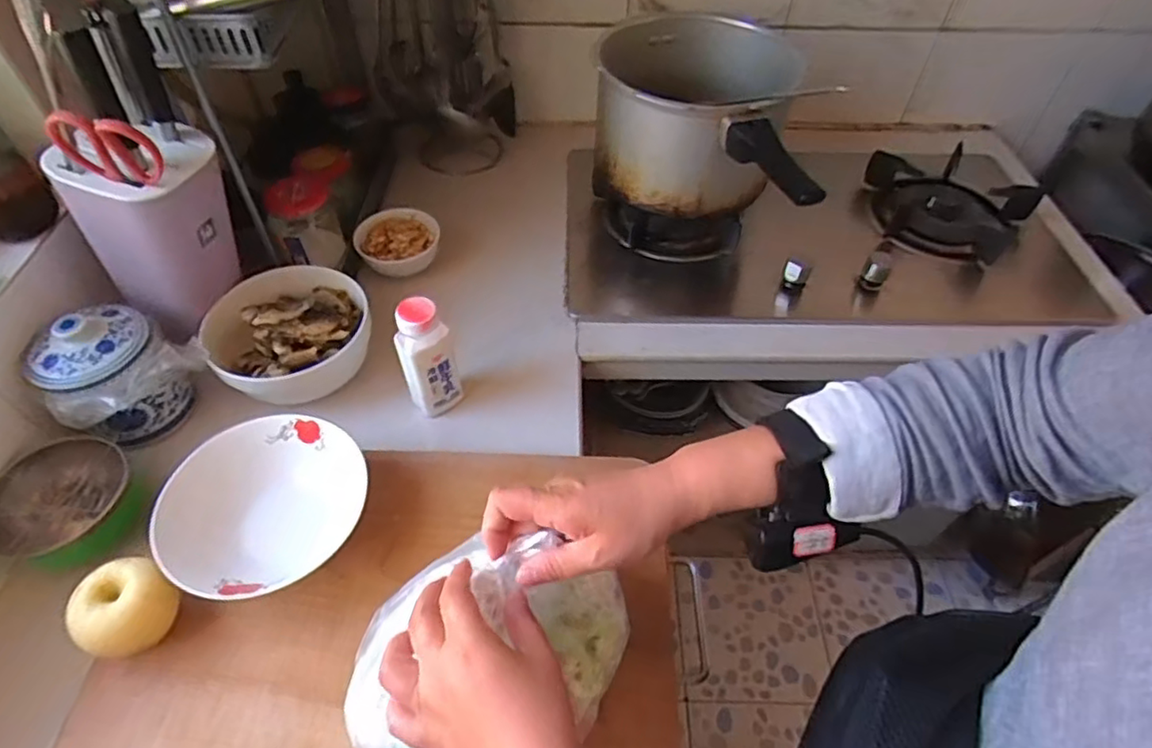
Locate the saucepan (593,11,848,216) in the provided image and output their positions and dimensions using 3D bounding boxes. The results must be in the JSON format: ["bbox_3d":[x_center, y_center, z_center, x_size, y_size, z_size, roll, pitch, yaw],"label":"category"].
[{"bbox_3d":[0.156,-0.310,0.786,0.270,0.142,0.403,7,51,4],"label":"saucepan"}]

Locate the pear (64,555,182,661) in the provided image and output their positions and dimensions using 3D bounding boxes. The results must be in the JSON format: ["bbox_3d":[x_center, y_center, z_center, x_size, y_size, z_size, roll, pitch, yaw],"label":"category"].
[{"bbox_3d":[-0.361,0.194,0.508,0.066,0.065,0.070,33,57,22],"label":"pear"}]

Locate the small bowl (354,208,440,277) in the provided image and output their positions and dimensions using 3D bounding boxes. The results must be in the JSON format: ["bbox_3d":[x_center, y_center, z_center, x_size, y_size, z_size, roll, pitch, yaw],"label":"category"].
[{"bbox_3d":[-0.239,-0.170,0.848,0.106,0.055,0.106,1,51,-1],"label":"small bowl"}]

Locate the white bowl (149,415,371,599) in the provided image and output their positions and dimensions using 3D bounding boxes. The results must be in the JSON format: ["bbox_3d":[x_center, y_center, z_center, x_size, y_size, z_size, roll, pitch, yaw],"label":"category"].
[{"bbox_3d":[-0.285,0.119,0.571,0.147,0.065,0.174,20,53,13],"label":"white bowl"}]

